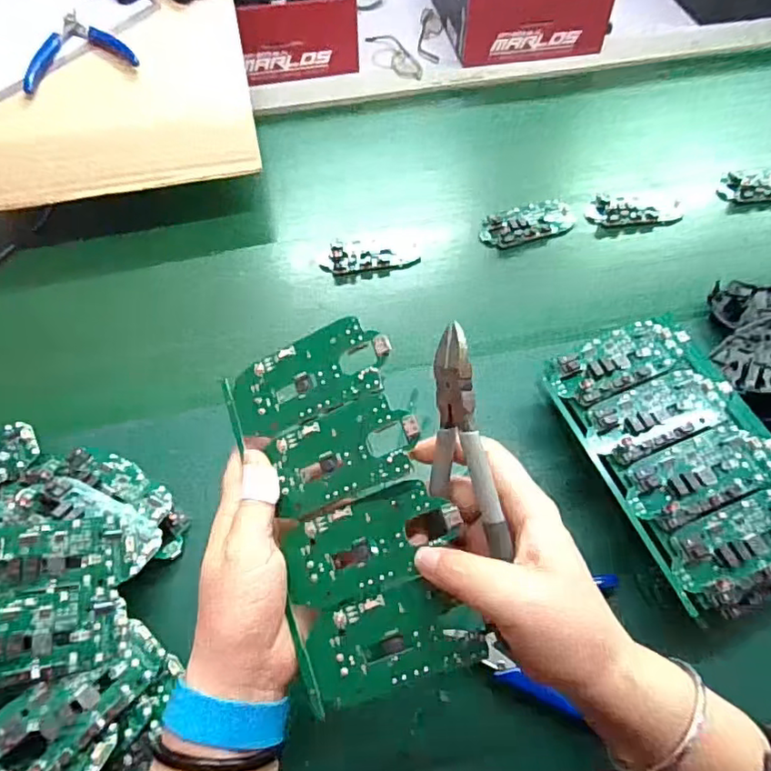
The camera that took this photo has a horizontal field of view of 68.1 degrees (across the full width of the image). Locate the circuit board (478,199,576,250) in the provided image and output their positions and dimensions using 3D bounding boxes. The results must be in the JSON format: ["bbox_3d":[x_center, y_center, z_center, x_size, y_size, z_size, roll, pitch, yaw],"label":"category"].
[{"bbox_3d":[0.145,-0.167,0.589,0.098,0.009,0.049,-17,59,-8],"label":"circuit board"}]

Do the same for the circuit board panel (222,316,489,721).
[{"bbox_3d":[-0.021,0.063,0.304,0.097,0.013,0.187,-23,77,10],"label":"circuit board panel"}]

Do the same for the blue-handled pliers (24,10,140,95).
[{"bbox_3d":[-0.317,-0.347,0.585,0.109,0.020,0.099,-18,59,-9],"label":"blue-handled pliers"}]

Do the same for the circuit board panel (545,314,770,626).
[{"bbox_3d":[0.204,0.045,0.394,0.117,0.024,0.194,-20,60,-11],"label":"circuit board panel"}]

